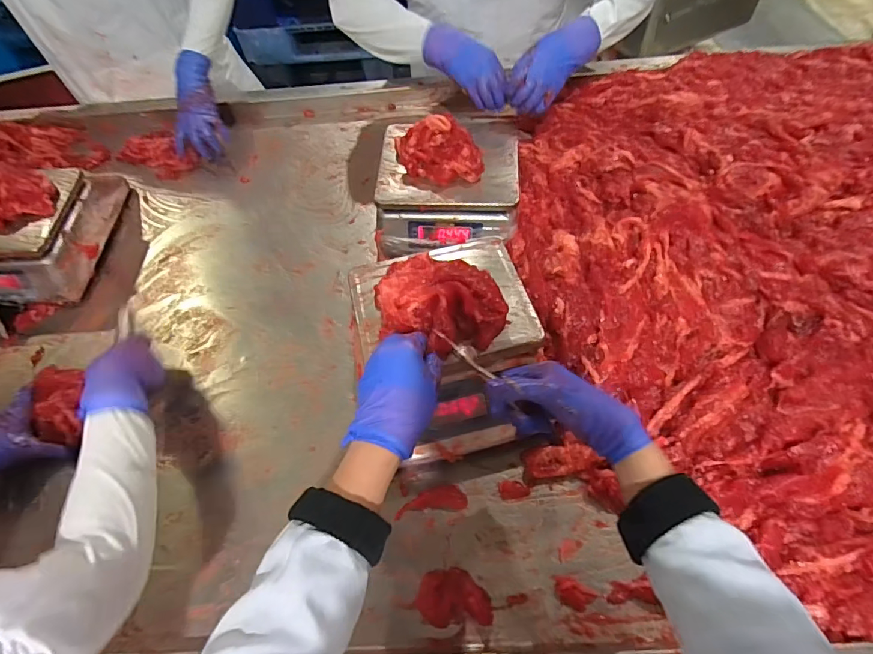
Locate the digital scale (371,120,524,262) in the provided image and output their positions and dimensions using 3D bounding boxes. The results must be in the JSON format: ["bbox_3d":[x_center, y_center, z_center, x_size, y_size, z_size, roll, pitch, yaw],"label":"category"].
[{"bbox_3d":[0.018,-0.244,0.779,0.226,0.094,0.221,1,60,5],"label":"digital scale"}]

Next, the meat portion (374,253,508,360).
[{"bbox_3d":[0.004,-0.030,0.532,0.145,0.048,0.112,23,64,17],"label":"meat portion"}]

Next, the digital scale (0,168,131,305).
[{"bbox_3d":[-0.710,-0.171,0.809,0.227,0.125,0.272,0,60,4],"label":"digital scale"}]

